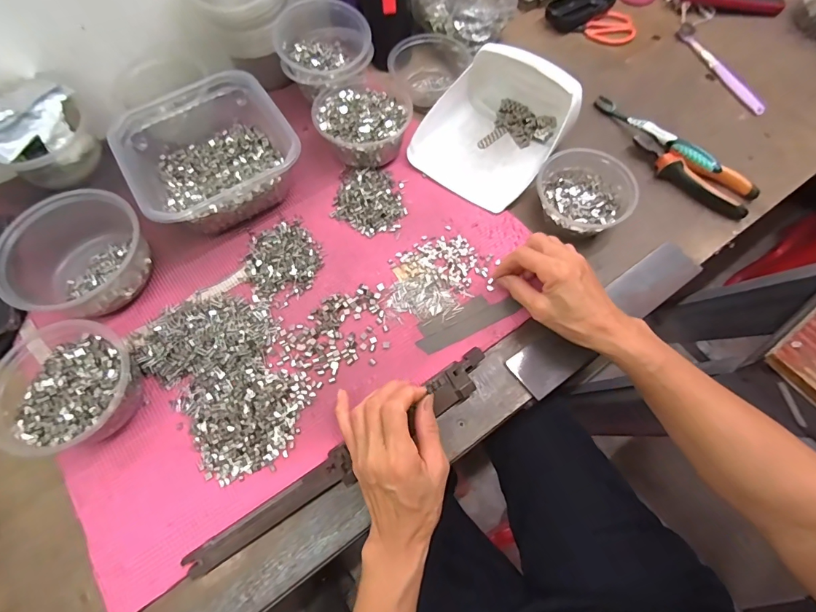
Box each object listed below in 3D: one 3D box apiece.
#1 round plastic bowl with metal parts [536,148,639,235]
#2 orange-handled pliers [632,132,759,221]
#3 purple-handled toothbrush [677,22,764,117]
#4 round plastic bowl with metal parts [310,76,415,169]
[{"bbox_3d":[0.202,-0.131,0.479,0.106,0.050,0.107,-1,66,1],"label":"round plastic bowl with metal parts"},{"bbox_3d":[0.347,-0.163,0.512,0.150,0.032,0.046,39,72,17],"label":"orange-handled pliers"},{"bbox_3d":[0.446,-0.342,0.597,0.016,0.020,0.183,-20,67,-7],"label":"purple-handled toothbrush"},{"bbox_3d":[-0.056,-0.231,0.517,0.112,0.058,0.121,-1,66,1],"label":"round plastic bowl with metal parts"}]

